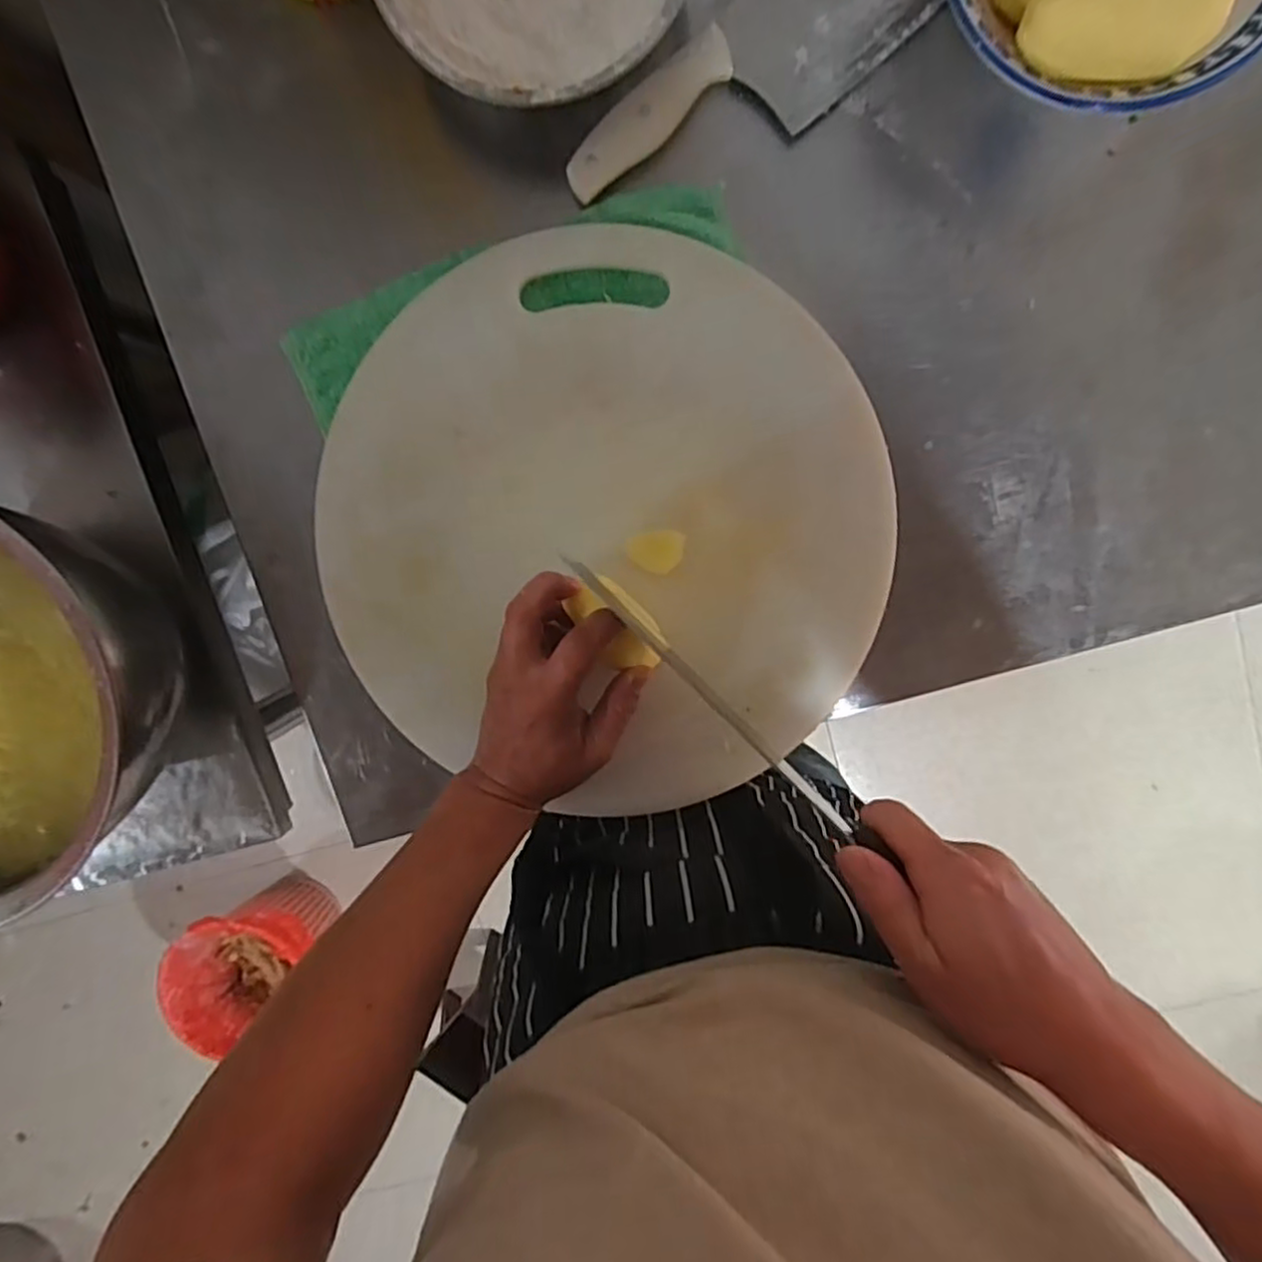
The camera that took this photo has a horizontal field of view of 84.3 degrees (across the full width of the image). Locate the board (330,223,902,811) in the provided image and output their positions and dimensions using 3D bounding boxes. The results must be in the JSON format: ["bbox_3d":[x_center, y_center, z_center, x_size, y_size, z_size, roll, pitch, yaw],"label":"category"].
[{"bbox_3d":[-0.015,-0.057,0.454,0.346,0.029,0.358,0,100,-1],"label":"board"}]

